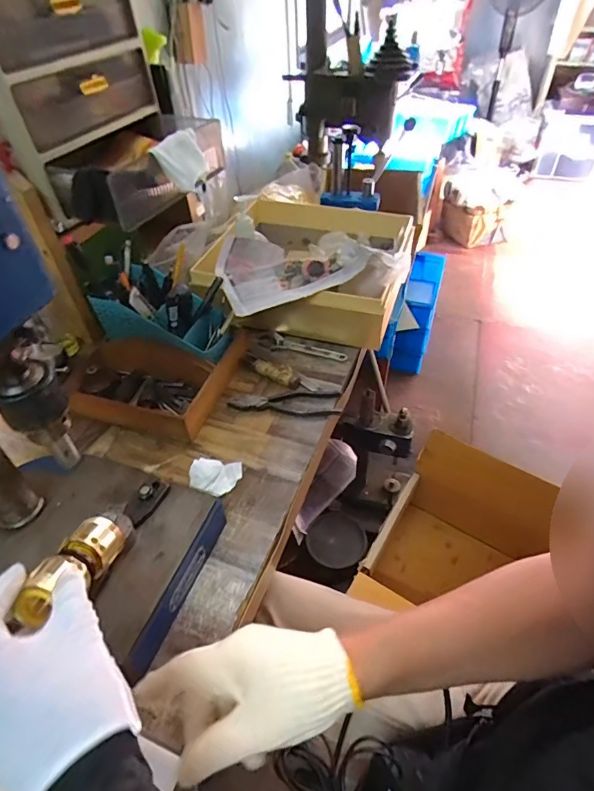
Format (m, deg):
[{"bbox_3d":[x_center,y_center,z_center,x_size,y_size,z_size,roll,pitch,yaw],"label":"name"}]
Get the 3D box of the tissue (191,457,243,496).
[{"bbox_3d":[-0.097,0.098,0.539,0.061,0.025,0.036,-2,46,2],"label":"tissue"}]

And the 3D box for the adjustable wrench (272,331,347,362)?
[{"bbox_3d":[0.017,-0.071,0.706,0.124,0.010,0.032,15,49,17],"label":"adjustable wrench"}]

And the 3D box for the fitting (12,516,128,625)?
[{"bbox_3d":[-0.174,0.131,0.352,0.038,0.037,0.091,13,22,15],"label":"fitting"}]

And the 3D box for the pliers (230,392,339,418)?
[{"bbox_3d":[-0.017,0.012,0.626,0.152,0.011,0.044,-3,46,1],"label":"pliers"}]

